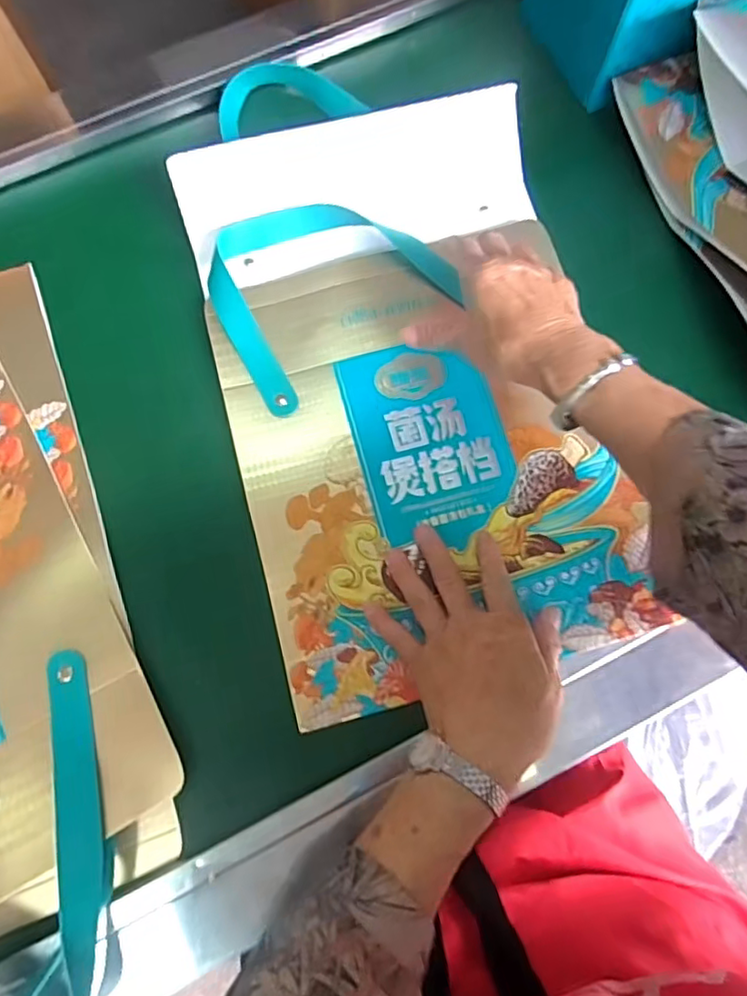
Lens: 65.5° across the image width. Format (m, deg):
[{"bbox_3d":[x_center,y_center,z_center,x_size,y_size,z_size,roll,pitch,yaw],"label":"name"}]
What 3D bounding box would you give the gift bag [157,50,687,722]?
[{"bbox_3d":[0.022,-0.110,0.455,0.283,0.040,0.488,-15,78,-3],"label":"gift bag"}]

